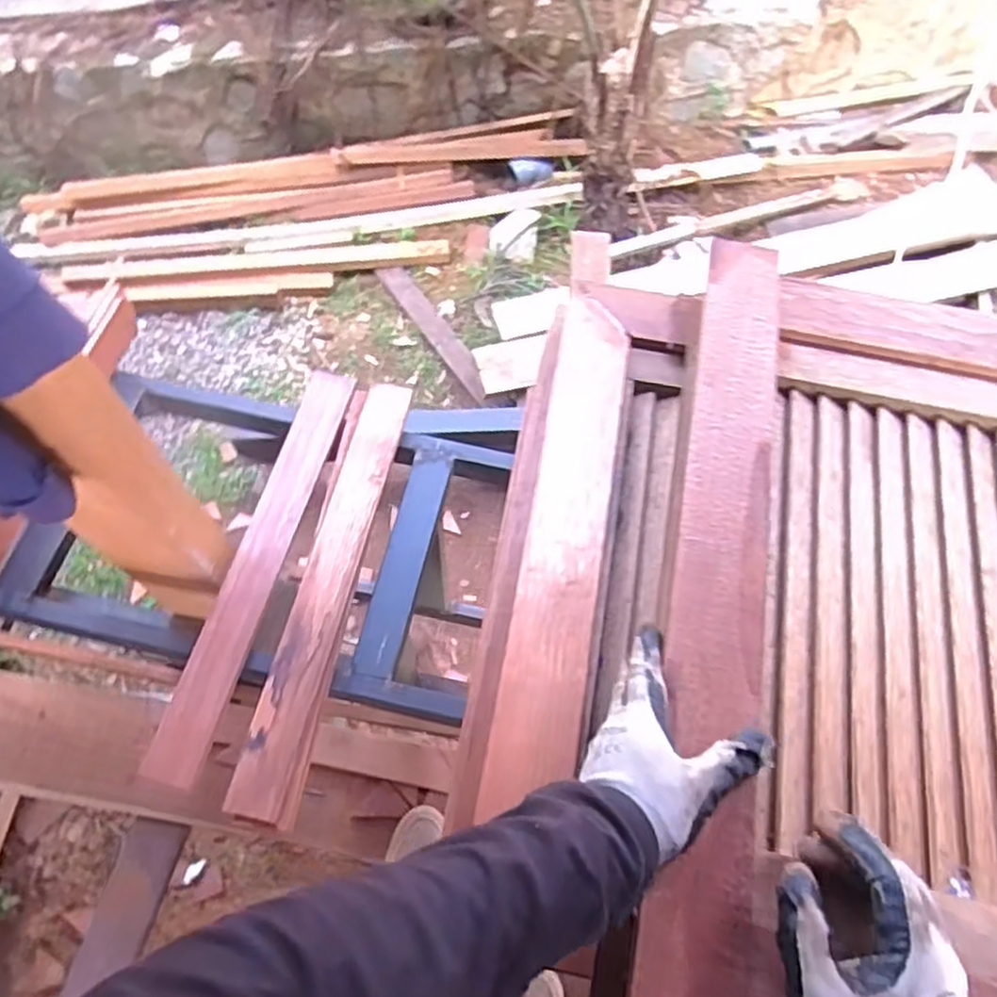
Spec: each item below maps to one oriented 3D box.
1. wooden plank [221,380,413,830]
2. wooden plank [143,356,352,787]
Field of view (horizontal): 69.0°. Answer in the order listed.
[{"bbox_3d":[-0.219,0.104,0.953,0.075,0.027,0.591,11,63,3],"label":"wooden plank"},{"bbox_3d":[-0.322,0.077,0.983,0.076,0.028,0.589,13,63,3],"label":"wooden plank"}]

